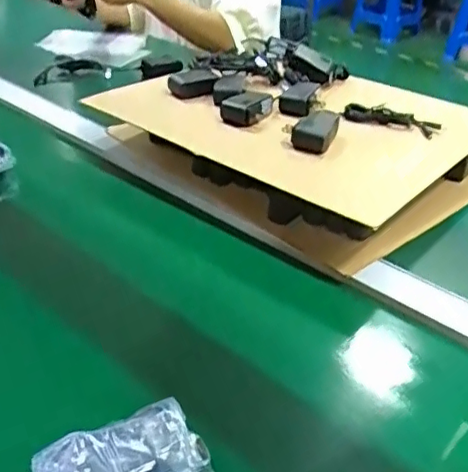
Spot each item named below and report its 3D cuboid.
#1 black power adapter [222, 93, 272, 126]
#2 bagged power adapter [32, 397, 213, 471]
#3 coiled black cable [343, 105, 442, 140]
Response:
[{"bbox_3d":[0.017,-0.170,0.795,0.043,0.028,0.079,19,34,22],"label":"black power adapter"},{"bbox_3d":[-0.078,0.165,0.425,0.113,0.033,0.073,-18,38,-33],"label":"bagged power adapter"},{"bbox_3d":[0.209,-0.159,0.789,0.124,0.018,0.036,14,32,15],"label":"coiled black cable"}]

